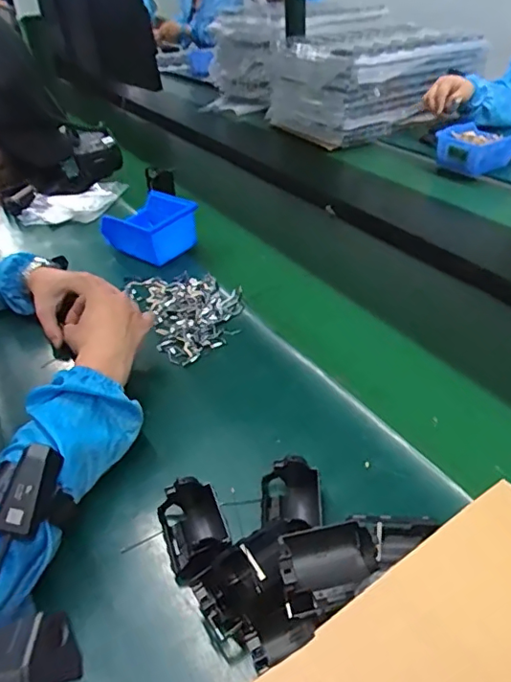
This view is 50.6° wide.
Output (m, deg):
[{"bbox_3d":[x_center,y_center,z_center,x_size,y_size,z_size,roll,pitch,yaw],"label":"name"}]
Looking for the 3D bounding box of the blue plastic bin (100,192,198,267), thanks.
[{"bbox_3d":[-0.167,-0.189,0.908,0.145,0.078,0.116,15,42,25],"label":"blue plastic bin"}]

